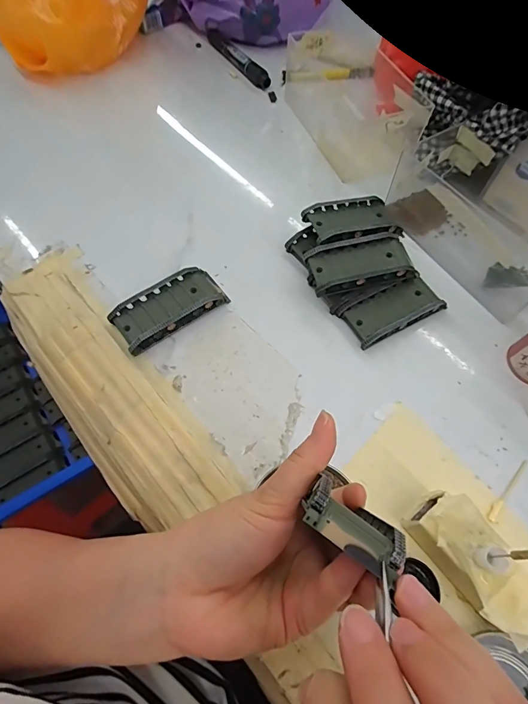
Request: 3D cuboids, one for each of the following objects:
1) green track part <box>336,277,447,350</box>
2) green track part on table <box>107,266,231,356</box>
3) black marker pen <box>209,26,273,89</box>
[{"bbox_3d":[0.117,-0.038,0.345,0.090,0.019,0.043,-23,66,-15],"label":"green track part"},{"bbox_3d":[-0.083,-0.040,0.336,0.095,0.019,0.044,-34,69,-19],"label":"green track part on table"},{"bbox_3d":[-0.037,-0.407,0.527,0.020,0.019,0.145,-29,68,-17],"label":"black marker pen"}]

